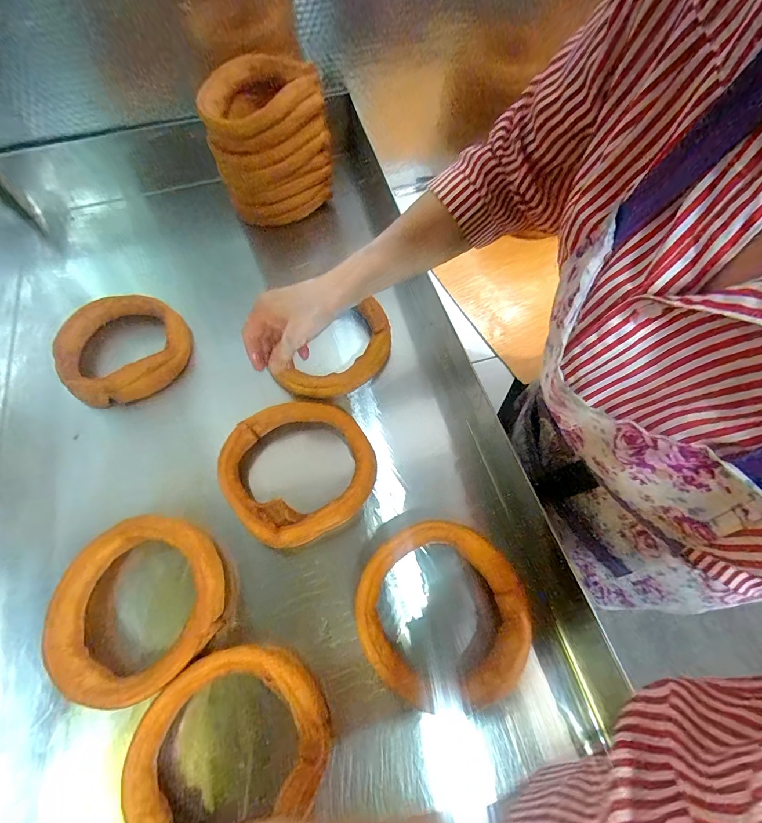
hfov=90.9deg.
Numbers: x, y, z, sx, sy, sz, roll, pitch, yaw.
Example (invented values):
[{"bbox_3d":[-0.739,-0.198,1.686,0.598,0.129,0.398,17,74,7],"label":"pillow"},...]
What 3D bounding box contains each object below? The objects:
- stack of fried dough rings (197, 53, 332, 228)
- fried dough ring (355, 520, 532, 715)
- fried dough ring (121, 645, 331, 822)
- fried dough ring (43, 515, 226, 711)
[{"bbox_3d":[-0.178,-0.431,0.590,0.166,0.172,0.188,-22,67,-6],"label":"stack of fried dough rings"},{"bbox_3d":[0.062,0.204,0.388,0.168,0.033,0.166,-1,67,3],"label":"fried dough ring"},{"bbox_3d":[-0.139,0.304,0.341,0.172,0.022,0.150,-31,68,-10],"label":"fried dough ring"},{"bbox_3d":[-0.250,0.198,0.391,0.156,0.022,0.168,4,61,-6],"label":"fried dough ring"}]

